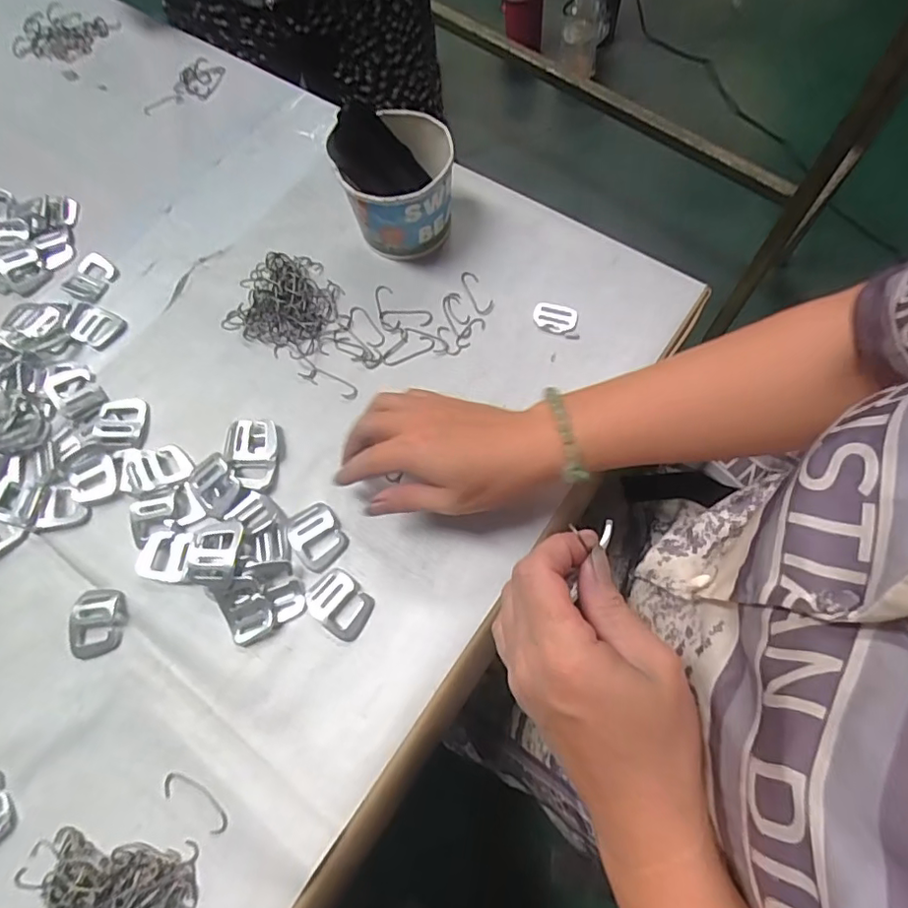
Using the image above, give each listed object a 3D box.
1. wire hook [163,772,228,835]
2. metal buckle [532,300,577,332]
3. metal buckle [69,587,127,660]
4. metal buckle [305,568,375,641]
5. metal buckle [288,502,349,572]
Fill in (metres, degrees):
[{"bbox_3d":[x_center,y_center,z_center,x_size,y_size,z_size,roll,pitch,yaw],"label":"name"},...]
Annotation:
[{"bbox_3d":[-0.159,0.214,0.347,0.049,0.004,0.017,27,73,12],"label":"wire hook"},{"bbox_3d":[0.082,-0.112,0.455,0.034,0.004,0.025,7,70,5],"label":"metal buckle"},{"bbox_3d":[-0.247,0.116,0.389,0.037,0.008,0.046,3,70,4],"label":"metal buckle"},{"bbox_3d":[-0.078,0.102,0.385,0.045,0.004,0.035,38,76,15],"label":"metal buckle"},{"bbox_3d":[-0.098,0.058,0.402,0.035,0.004,0.047,-33,71,-9],"label":"metal buckle"}]

